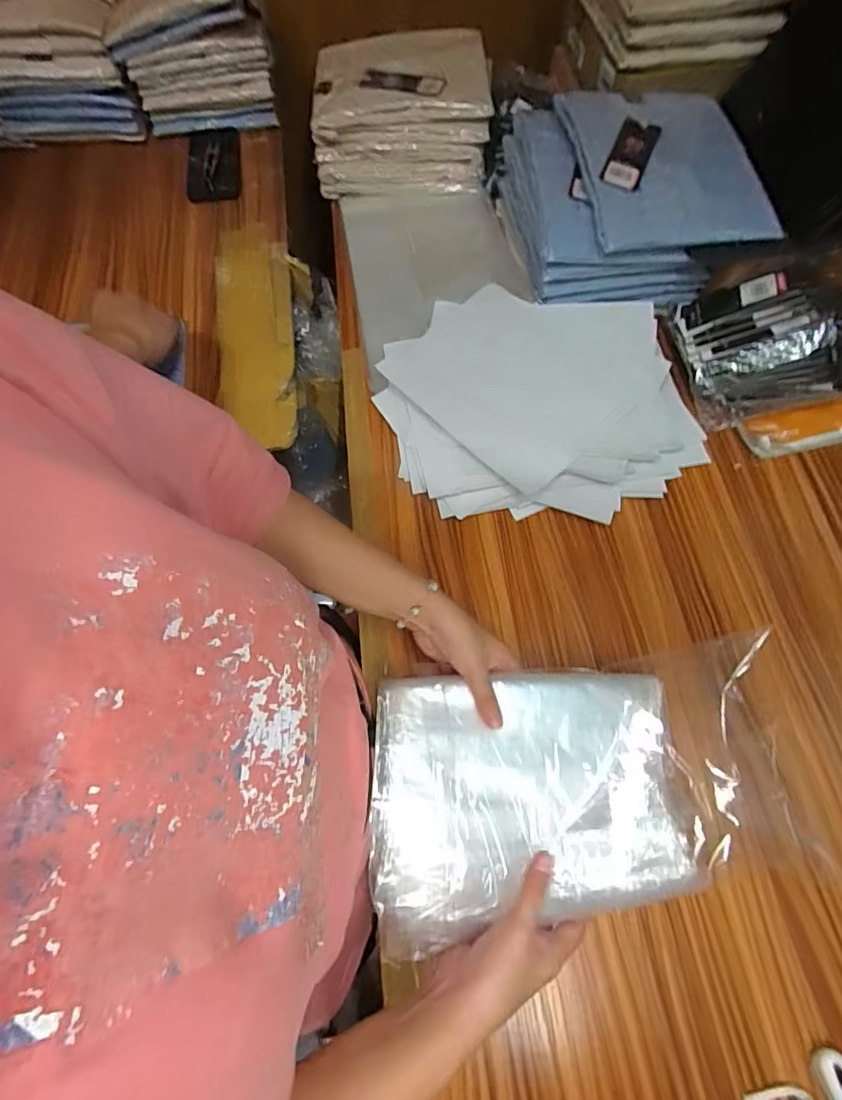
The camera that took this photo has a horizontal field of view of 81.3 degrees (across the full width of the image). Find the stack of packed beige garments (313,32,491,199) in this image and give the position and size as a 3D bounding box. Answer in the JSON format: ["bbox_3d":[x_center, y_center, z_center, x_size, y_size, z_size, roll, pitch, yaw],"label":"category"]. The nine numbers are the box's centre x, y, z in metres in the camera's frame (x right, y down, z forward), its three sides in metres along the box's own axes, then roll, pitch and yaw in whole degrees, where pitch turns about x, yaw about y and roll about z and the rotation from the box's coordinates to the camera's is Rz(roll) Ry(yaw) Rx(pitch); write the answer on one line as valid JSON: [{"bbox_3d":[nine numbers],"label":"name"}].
[{"bbox_3d":[-0.033,-0.663,0.746,0.258,0.111,0.216,-7,67,-2],"label":"stack of packed beige garments"}]

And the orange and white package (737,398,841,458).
[{"bbox_3d":[0.453,-0.144,0.580,0.136,0.031,0.048,-7,67,-2],"label":"orange and white package"}]

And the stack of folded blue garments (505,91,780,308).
[{"bbox_3d":[0.256,-0.452,0.623,0.258,0.113,0.263,-5,67,-1],"label":"stack of folded blue garments"}]

